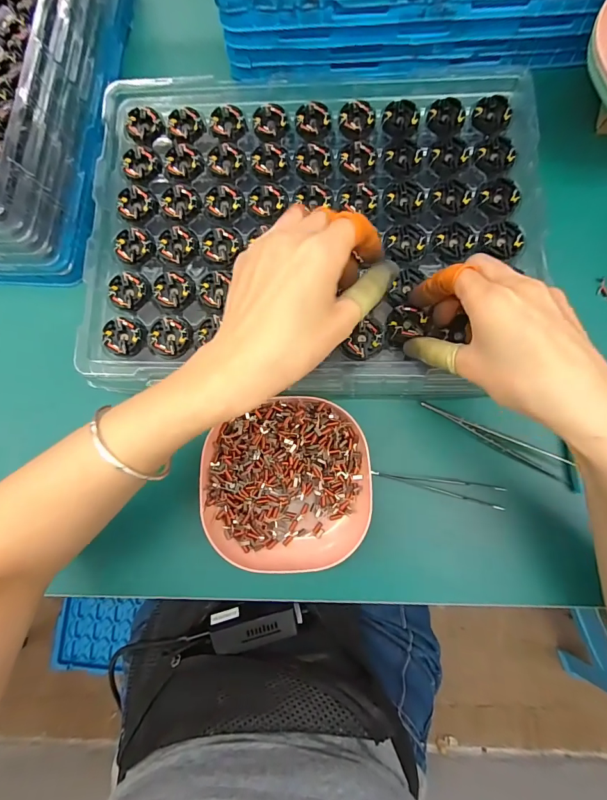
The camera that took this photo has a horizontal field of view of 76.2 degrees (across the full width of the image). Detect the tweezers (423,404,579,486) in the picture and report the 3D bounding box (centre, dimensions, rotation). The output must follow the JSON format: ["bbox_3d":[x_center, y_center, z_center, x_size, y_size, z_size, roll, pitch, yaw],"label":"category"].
[{"bbox_3d":[0.158,0.034,0.322,0.126,0.013,0.017,25,83,6],"label":"tweezers"}]

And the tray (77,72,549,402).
[{"bbox_3d":[0.006,-0.148,0.328,0.368,0.032,0.294,0,81,3],"label":"tray"}]

